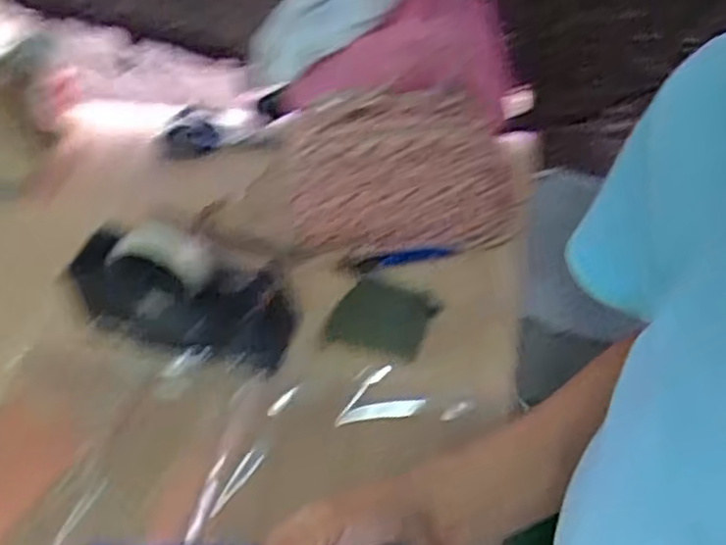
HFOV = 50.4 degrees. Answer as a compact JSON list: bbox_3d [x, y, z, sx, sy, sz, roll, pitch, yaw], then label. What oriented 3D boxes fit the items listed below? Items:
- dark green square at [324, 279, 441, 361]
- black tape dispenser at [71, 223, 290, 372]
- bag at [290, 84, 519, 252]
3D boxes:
[{"bbox_3d":[0.019,0.045,0.762,0.091,0.012,0.081,20,58,4],"label":"dark green square"},{"bbox_3d":[-0.168,0.020,0.718,0.198,0.115,0.084,12,51,15],"label":"black tape dispenser"},{"bbox_3d":[0.038,-0.100,0.781,0.232,0.140,0.081,-6,49,-1],"label":"bag"}]

